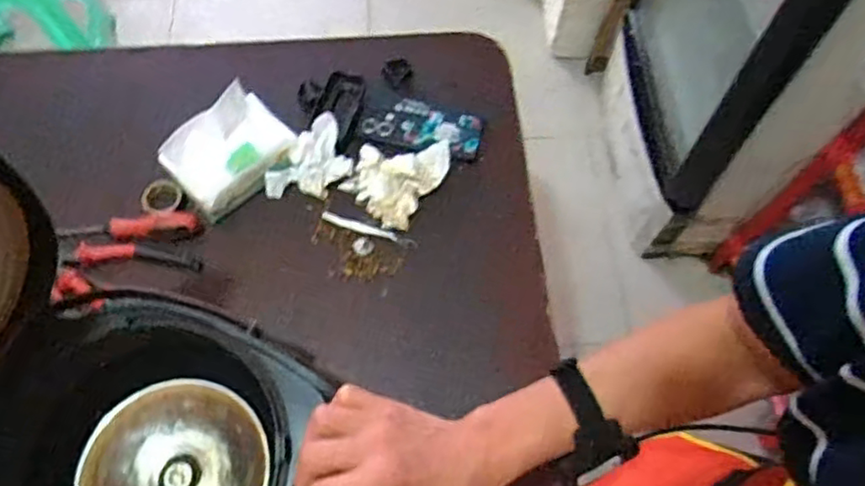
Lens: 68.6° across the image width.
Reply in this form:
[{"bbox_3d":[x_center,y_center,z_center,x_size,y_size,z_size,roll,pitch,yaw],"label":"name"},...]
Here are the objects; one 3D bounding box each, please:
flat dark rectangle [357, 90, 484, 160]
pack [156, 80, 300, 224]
[{"bbox_3d":[-0.014,-0.157,0.834,0.155,0.012,0.073,11,64,3],"label":"flat dark rectangle"},{"bbox_3d":[-0.238,-0.108,0.761,0.082,0.085,0.144,35,68,14],"label":"pack"}]

